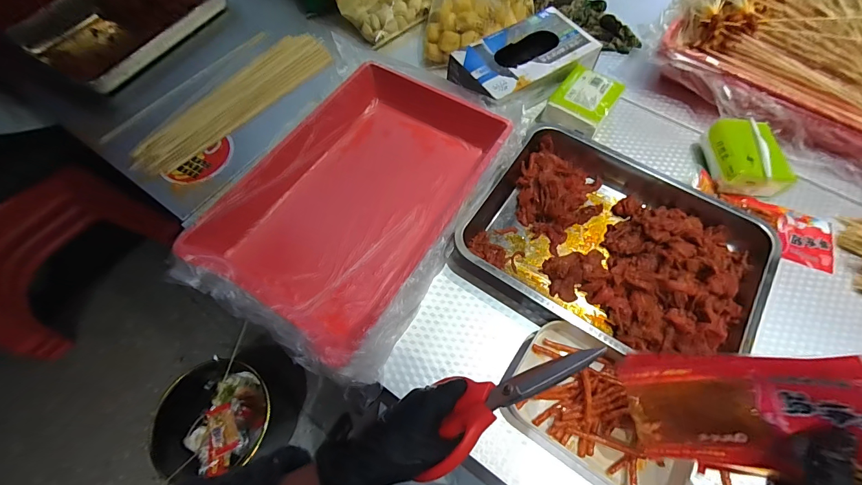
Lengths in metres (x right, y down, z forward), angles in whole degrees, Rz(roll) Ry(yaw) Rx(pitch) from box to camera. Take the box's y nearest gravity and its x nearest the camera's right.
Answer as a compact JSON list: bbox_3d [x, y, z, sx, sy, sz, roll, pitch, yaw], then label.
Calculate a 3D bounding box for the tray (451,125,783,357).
[{"bbox_3d":[0.240,-0.001,0.492,0.343,0.052,0.278,29,68,14],"label":"tray"}]

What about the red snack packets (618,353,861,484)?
[{"bbox_3d":[0.238,0.130,0.269,0.036,0.178,0.090,-8,82,-36],"label":"red snack packets"}]

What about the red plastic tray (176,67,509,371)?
[{"bbox_3d":[-0.091,-0.067,0.496,0.259,0.058,0.376,28,68,14],"label":"red plastic tray"}]

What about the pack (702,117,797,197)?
[{"bbox_3d":[0.457,-0.123,0.539,0.096,0.060,0.107,1,64,2],"label":"pack"}]

